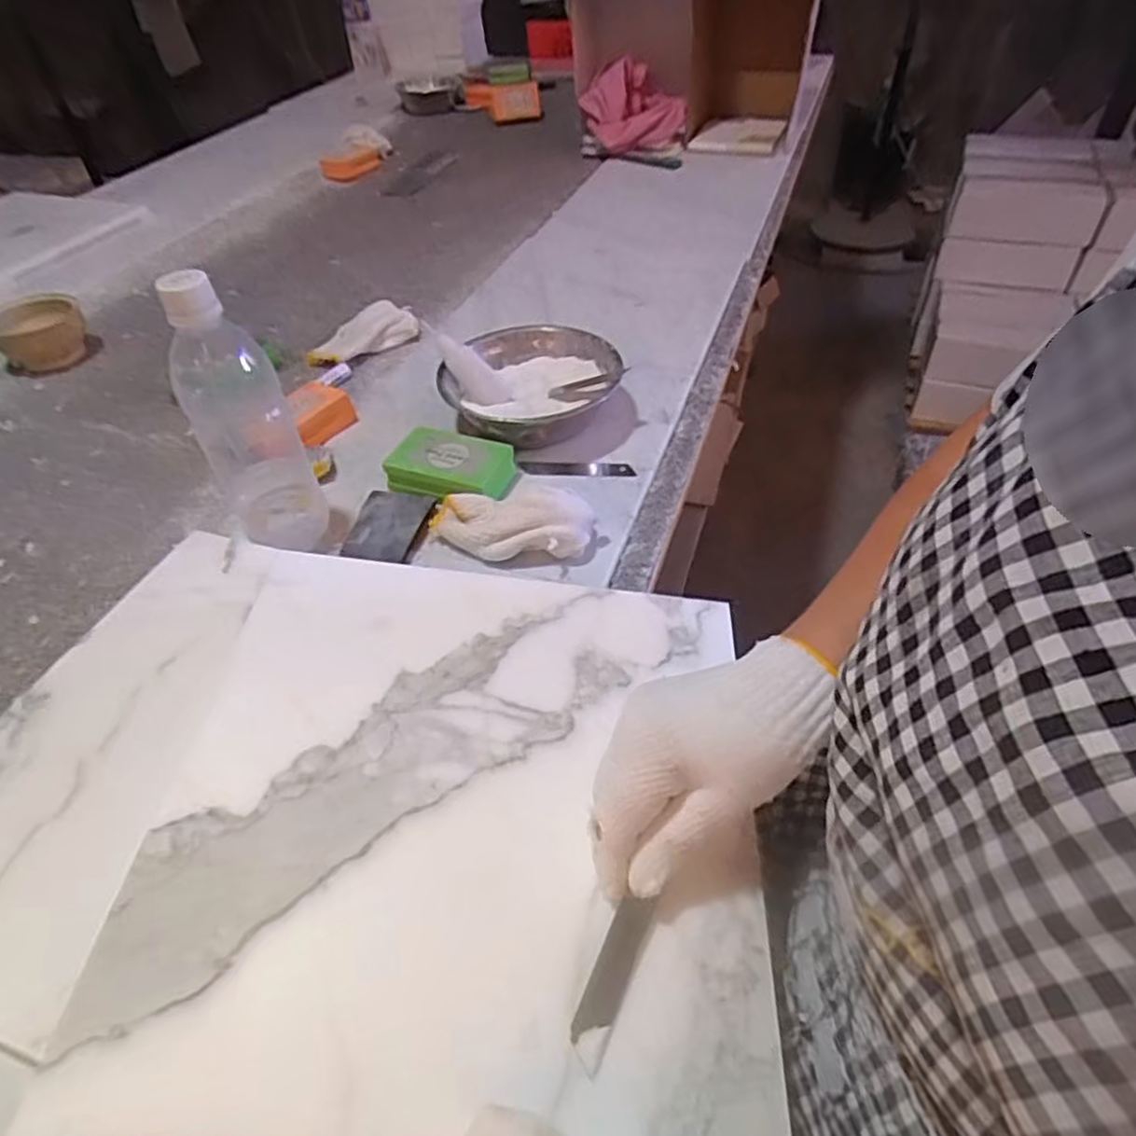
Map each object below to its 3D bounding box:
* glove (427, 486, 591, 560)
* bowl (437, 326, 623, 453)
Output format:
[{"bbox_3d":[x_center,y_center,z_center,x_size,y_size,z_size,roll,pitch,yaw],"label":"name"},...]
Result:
[{"bbox_3d":[-0.043,-0.035,0.526,0.122,0.044,0.053,1,47,5],"label":"glove"},{"bbox_3d":[-0.037,-0.166,0.653,0.153,0.053,0.153,-2,47,2],"label":"bowl"}]

